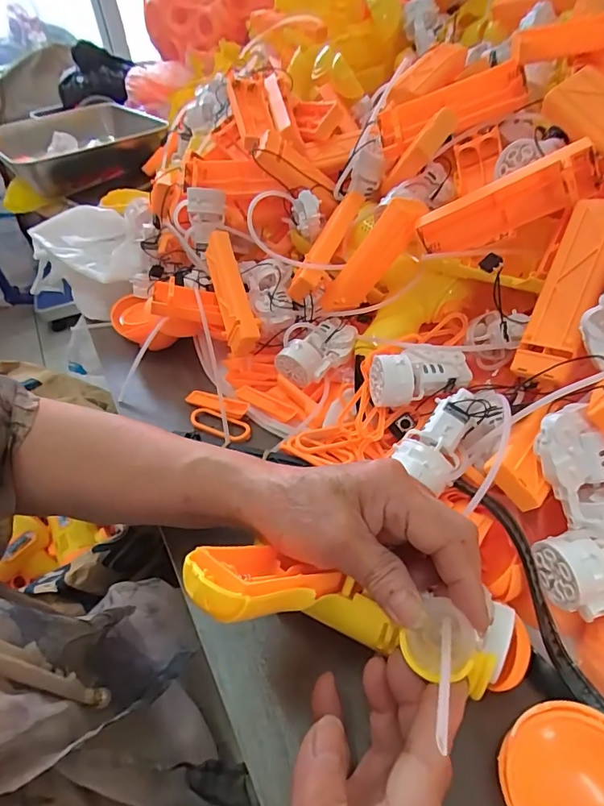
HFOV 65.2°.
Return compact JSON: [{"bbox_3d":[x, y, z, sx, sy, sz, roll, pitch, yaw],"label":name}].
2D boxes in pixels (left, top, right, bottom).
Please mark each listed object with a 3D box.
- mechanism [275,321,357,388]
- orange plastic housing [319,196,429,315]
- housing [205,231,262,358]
[{"bbox_3d":[0.014,-0.041,0.387,0.064,0.028,0.032,-35,51,-27],"label":"mechanism"},{"bbox_3d":[0.054,-0.110,0.368,0.032,0.108,0.019,29,44,-14],"label":"orange plastic housing"},{"bbox_3d":[-0.062,-0.097,0.404,0.025,0.037,0.112,-15,68,-9],"label":"housing"}]

